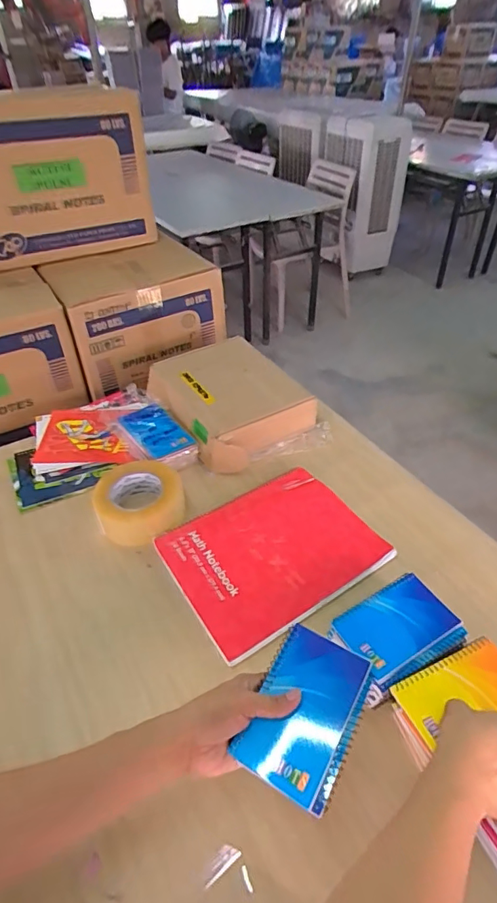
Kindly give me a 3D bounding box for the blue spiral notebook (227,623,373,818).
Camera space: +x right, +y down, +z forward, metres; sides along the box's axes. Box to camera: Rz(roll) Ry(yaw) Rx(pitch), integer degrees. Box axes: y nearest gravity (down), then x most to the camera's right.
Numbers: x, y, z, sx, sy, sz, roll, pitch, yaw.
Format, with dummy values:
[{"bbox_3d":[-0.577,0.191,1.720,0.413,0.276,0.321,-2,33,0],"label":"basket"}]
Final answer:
[{"bbox_3d":[0.052,0.235,0.437,0.088,0.017,0.131,19,58,22],"label":"blue spiral notebook"}]

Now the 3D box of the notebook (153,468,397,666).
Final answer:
[{"bbox_3d":[0.033,0.136,0.669,0.266,0.014,0.209,-24,46,-24],"label":"notebook"}]

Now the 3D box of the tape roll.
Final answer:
[{"bbox_3d":[-0.166,0.069,0.720,0.129,0.048,0.129,-1,42,1],"label":"tape roll"}]

